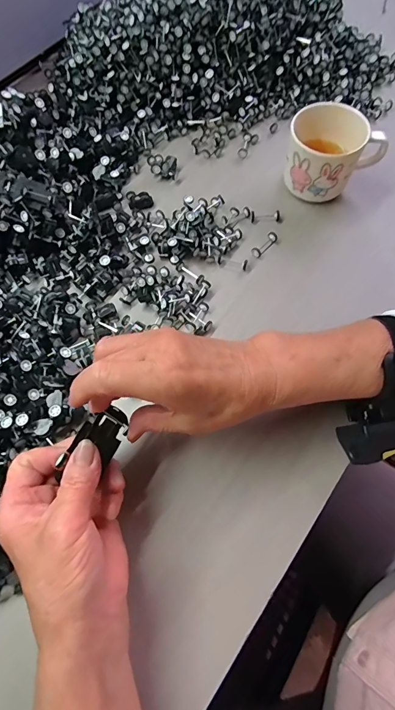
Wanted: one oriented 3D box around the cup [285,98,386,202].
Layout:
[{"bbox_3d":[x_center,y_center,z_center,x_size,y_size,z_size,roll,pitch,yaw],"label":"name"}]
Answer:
[{"bbox_3d":[0.137,-0.205,0.394,0.095,0.071,0.073,28,72,12],"label":"cup"}]

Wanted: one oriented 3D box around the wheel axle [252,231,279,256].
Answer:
[{"bbox_3d":[0.070,-0.115,0.387,0.010,0.009,0.031,42,75,16],"label":"wheel axle"}]

